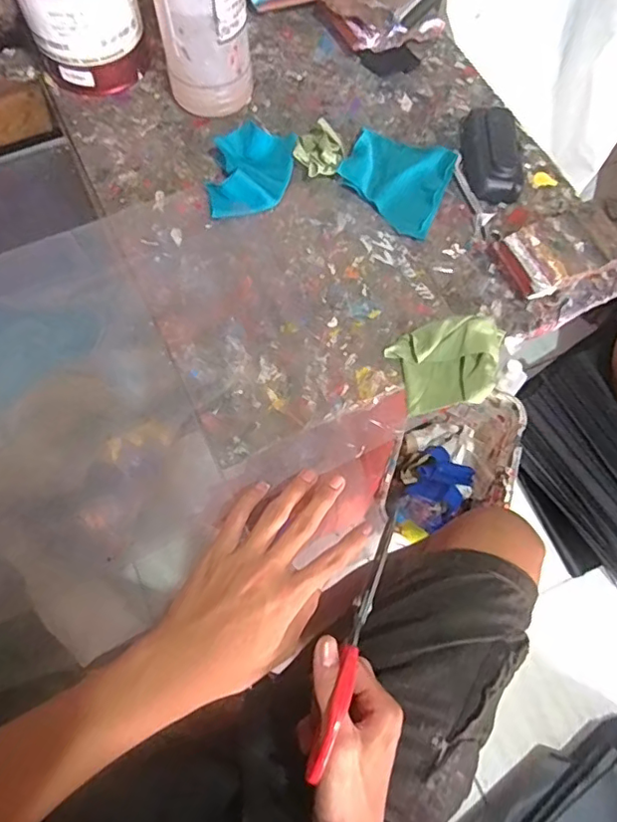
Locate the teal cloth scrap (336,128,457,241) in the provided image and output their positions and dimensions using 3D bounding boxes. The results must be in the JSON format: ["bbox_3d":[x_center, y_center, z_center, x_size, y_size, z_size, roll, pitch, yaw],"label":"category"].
[{"bbox_3d":[0.083,-0.225,0.546,0.099,0.014,0.097,23,71,6],"label":"teal cloth scrap"}]

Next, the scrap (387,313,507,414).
[{"bbox_3d":[0.122,-0.042,0.473,0.096,0.022,0.075,-17,71,-8],"label":"scrap"}]

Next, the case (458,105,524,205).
[{"bbox_3d":[0.178,-0.255,0.549,0.047,0.032,0.103,-4,70,-4],"label":"case"}]

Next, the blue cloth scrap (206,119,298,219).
[{"bbox_3d":[-0.053,-0.230,0.536,0.075,0.019,0.097,6,70,0],"label":"blue cloth scrap"}]

